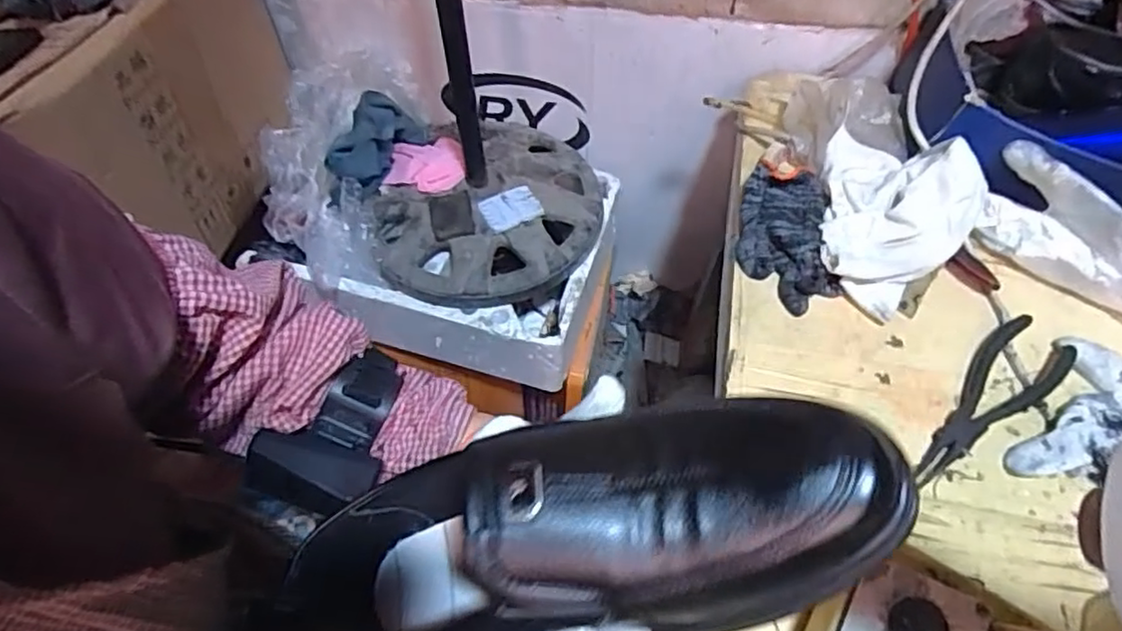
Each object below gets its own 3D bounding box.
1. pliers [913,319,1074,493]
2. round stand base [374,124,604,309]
[{"bbox_3d":[0.338,0.065,0.530,0.198,0.023,0.056,-32,62,-19],"label":"pliers"},{"bbox_3d":[-0.088,-0.139,0.790,0.264,0.049,0.268,0,57,0],"label":"round stand base"}]

